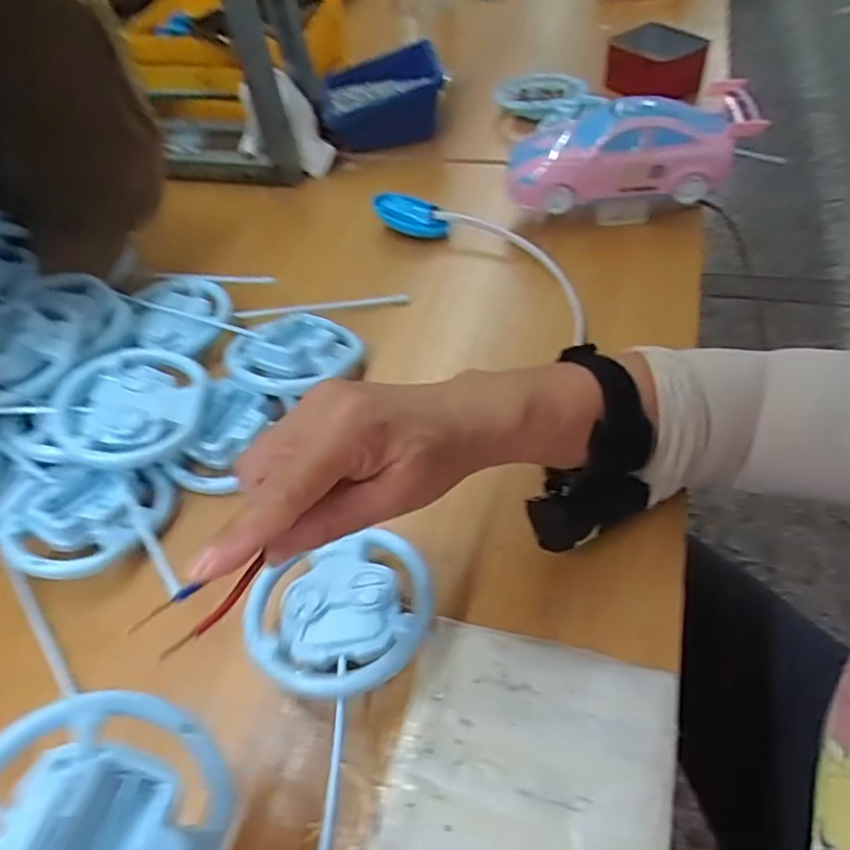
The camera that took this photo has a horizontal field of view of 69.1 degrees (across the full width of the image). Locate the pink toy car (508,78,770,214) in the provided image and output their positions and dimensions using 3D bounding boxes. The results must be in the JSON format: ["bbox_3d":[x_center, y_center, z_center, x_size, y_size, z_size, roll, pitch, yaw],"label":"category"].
[{"bbox_3d":[0.172,-0.233,0.545,0.196,0.093,0.074,-1,51,7],"label":"pink toy car"}]

